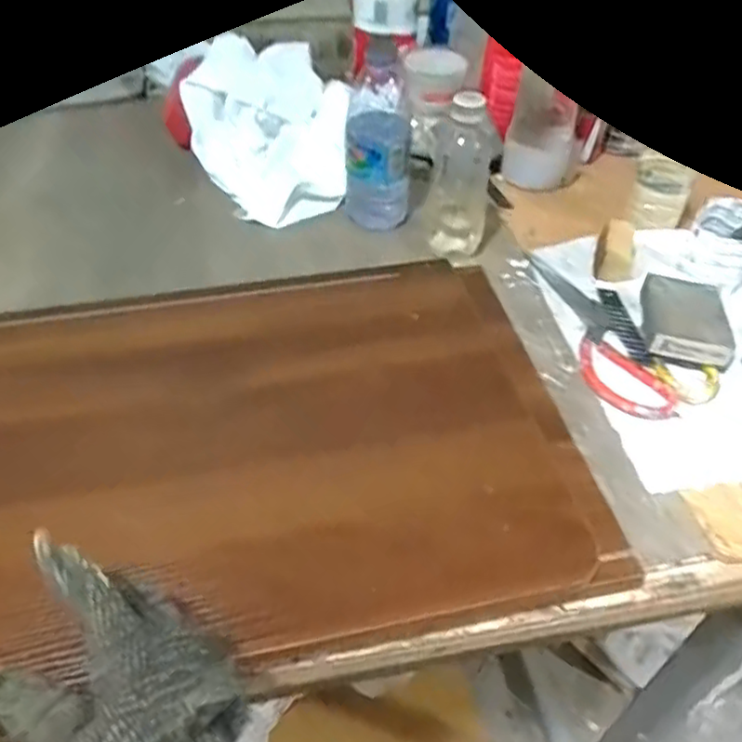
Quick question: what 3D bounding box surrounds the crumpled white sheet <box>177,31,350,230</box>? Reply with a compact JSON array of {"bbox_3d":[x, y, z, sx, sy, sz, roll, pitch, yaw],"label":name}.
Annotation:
[{"bbox_3d":[-0.124,-0.297,0.825,0.202,0.052,0.272,-1,75,-14],"label":"crumpled white sheet"}]

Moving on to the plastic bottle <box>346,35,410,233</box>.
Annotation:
[{"bbox_3d":[0.007,-0.243,0.726,0.069,0.174,0.075,2,45,1],"label":"plastic bottle"}]

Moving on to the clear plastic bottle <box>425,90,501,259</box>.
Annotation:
[{"bbox_3d":[0.090,-0.196,0.676,0.062,0.169,0.052,5,46,4],"label":"clear plastic bottle"}]

